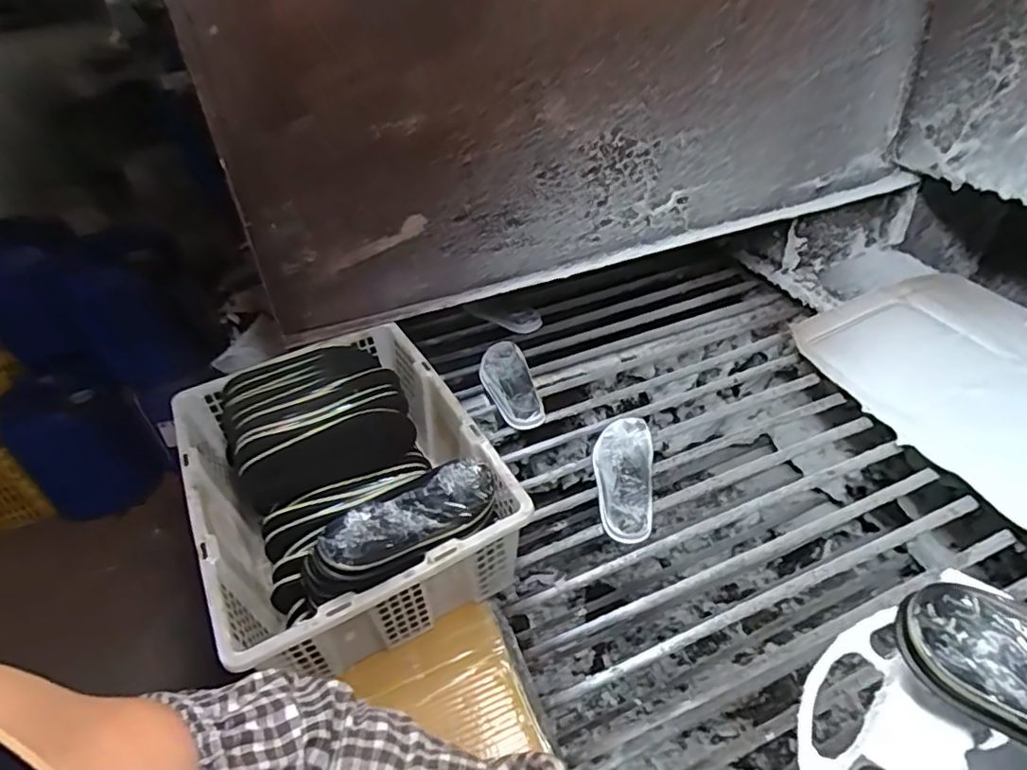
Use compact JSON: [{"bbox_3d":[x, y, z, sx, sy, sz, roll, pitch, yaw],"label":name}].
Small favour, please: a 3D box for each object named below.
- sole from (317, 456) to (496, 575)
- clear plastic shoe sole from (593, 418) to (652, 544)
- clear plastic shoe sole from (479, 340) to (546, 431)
[{"bbox_3d":[-0.106,0.143,0.670,0.083,0.022,0.226,28,32,31],"label":"sole"},{"bbox_3d":[0.173,0.141,0.958,0.089,0.014,0.234,2,44,12],"label":"clear plastic shoe sole"},{"bbox_3d":[-0.009,-0.003,1.154,0.092,0.027,0.231,-13,42,-5],"label":"clear plastic shoe sole"}]

